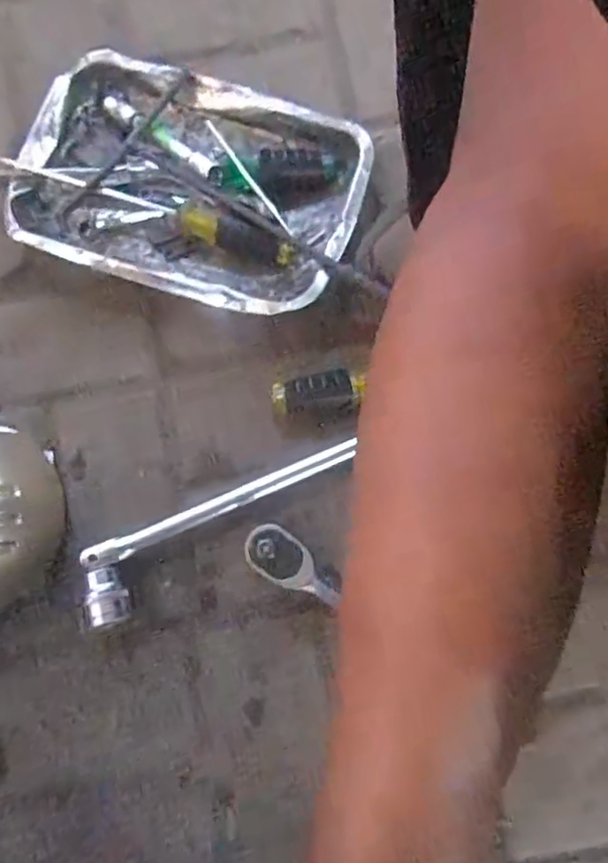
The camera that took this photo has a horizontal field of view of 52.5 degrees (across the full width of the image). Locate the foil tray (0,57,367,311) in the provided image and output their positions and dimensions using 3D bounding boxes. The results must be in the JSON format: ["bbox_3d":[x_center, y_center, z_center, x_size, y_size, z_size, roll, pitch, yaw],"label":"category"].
[{"bbox_3d":[-0.117,-0.230,0.561,0.281,0.037,0.211,19,79,4],"label":"foil tray"}]

